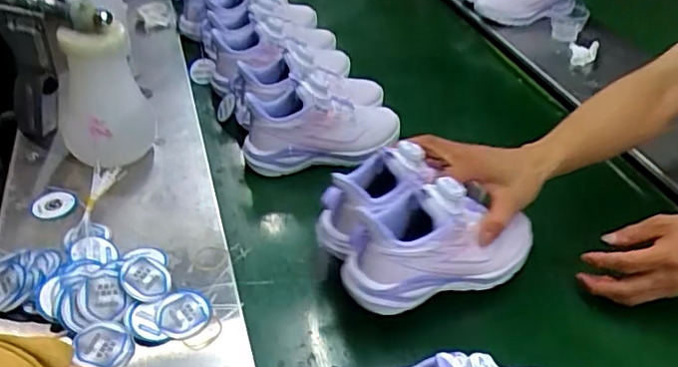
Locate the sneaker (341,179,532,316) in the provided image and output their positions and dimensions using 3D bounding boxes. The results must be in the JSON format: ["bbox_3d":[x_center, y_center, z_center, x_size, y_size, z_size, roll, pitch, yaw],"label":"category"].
[{"bbox_3d":[0.102,0.051,0.590,0.199,0.109,0.073,-12,45,-16],"label":"sneaker"}]

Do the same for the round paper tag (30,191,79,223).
[{"bbox_3d":[-0.320,0.026,0.670,0.049,0.010,0.041,7,54,8],"label":"round paper tag"}]

